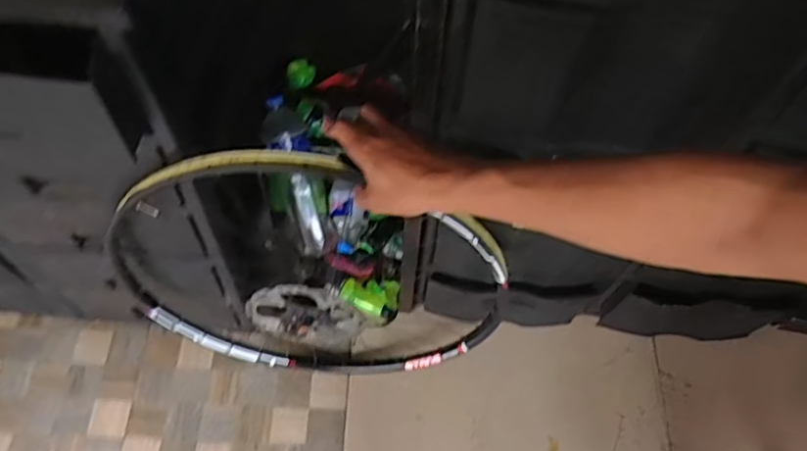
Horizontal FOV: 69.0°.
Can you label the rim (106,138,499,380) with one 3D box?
[{"bbox_3d":[-0.146,0.096,0.889,0.581,0.583,0.115,7,63,1],"label":"rim"}]

